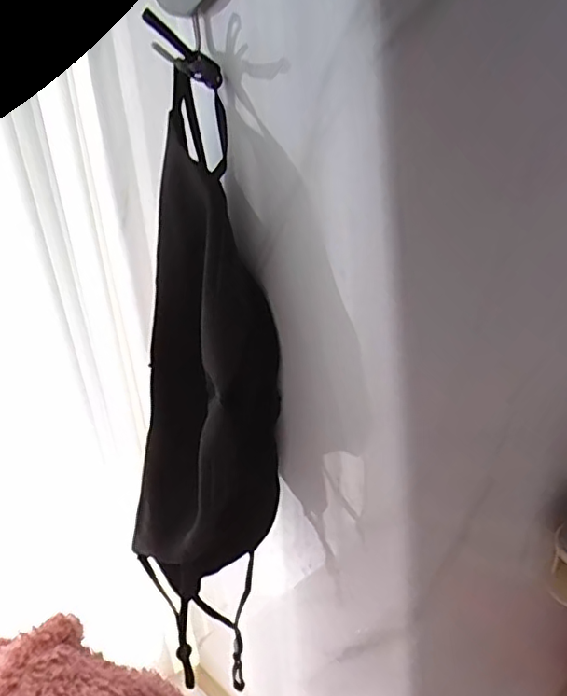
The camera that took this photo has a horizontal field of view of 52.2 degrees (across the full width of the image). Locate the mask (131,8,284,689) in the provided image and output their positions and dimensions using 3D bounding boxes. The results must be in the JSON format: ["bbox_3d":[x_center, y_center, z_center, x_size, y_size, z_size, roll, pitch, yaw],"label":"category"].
[{"bbox_3d":[-0.043,0.023,0.305,0.074,0.309,0.075,6,23,31],"label":"mask"}]

